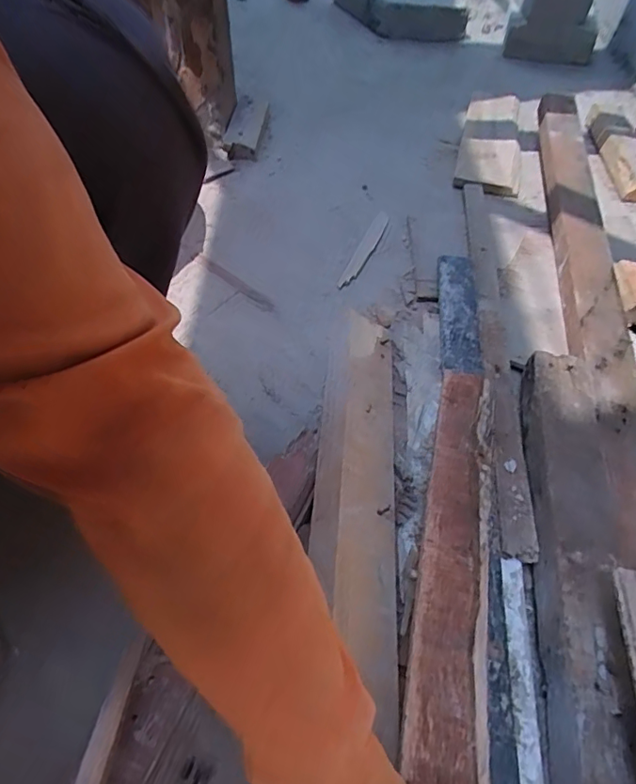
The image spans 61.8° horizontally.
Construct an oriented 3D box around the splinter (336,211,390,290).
[{"bbox_3d":[0.072,-0.216,0.775,0.027,0.011,0.204,18,52,11],"label":"splinter"}]

